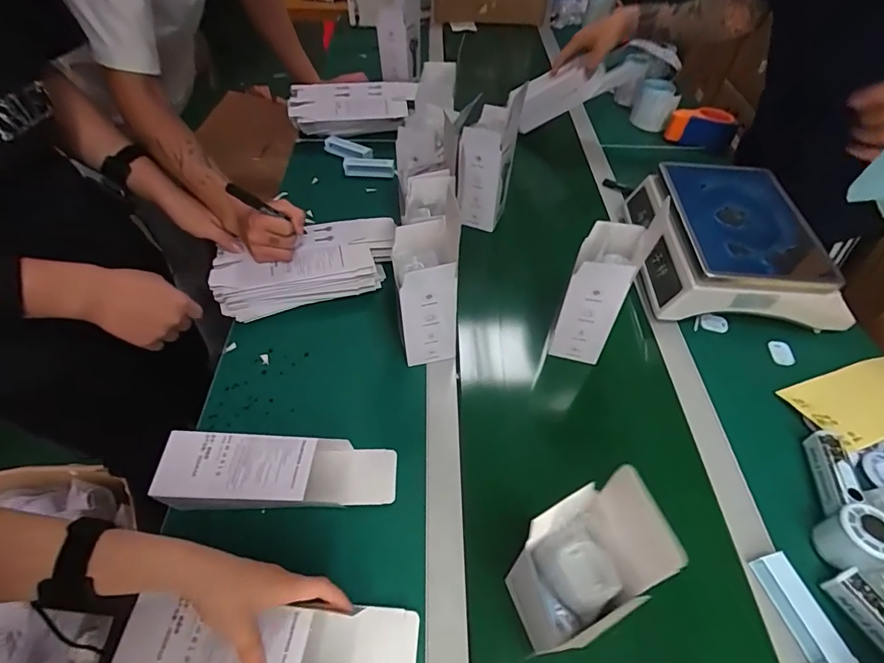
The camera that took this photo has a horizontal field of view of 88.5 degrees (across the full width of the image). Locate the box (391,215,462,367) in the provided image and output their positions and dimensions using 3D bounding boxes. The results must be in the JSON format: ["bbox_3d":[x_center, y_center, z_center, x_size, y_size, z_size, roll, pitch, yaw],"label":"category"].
[{"bbox_3d":[-0.021,-0.041,0.602,0.081,0.200,0.081,-2,52,-2],"label":"box"}]

